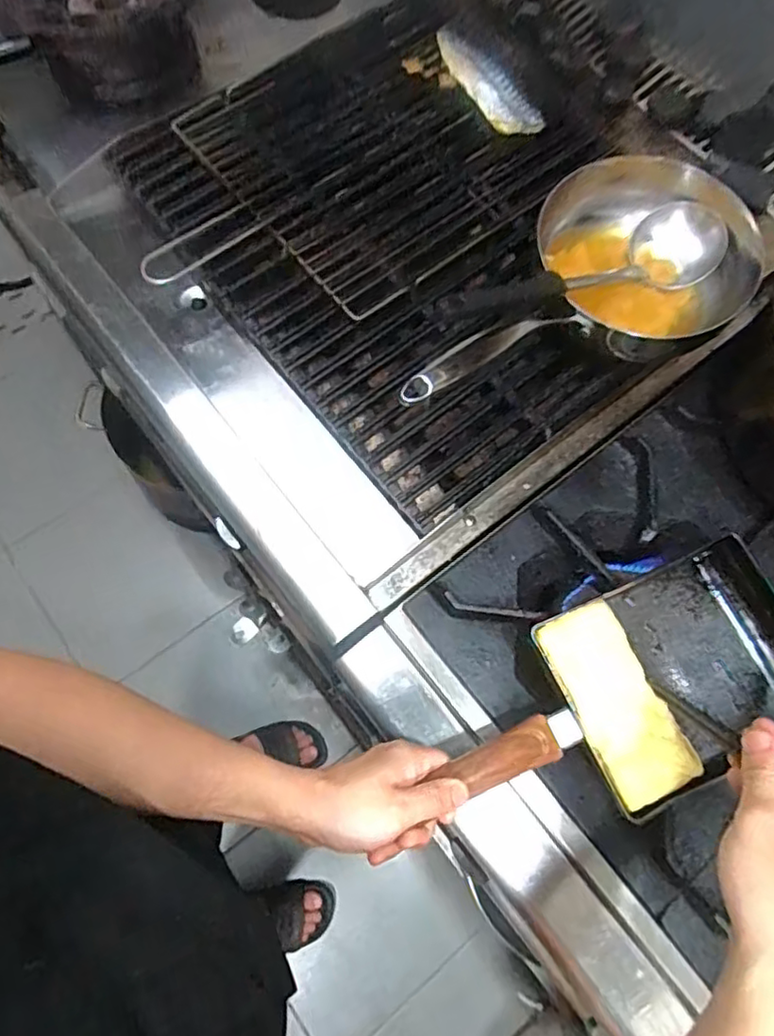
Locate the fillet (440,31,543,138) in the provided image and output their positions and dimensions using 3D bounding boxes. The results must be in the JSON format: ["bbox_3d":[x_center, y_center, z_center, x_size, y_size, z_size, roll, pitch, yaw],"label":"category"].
[{"bbox_3d":[0.110,-0.499,0.710,0.066,0.019,0.170,-28,77,-9],"label":"fillet"}]

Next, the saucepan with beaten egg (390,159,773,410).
[{"bbox_3d":[0.159,-0.198,0.587,0.377,0.114,0.187,-34,75,-14],"label":"saucepan with beaten egg"}]

